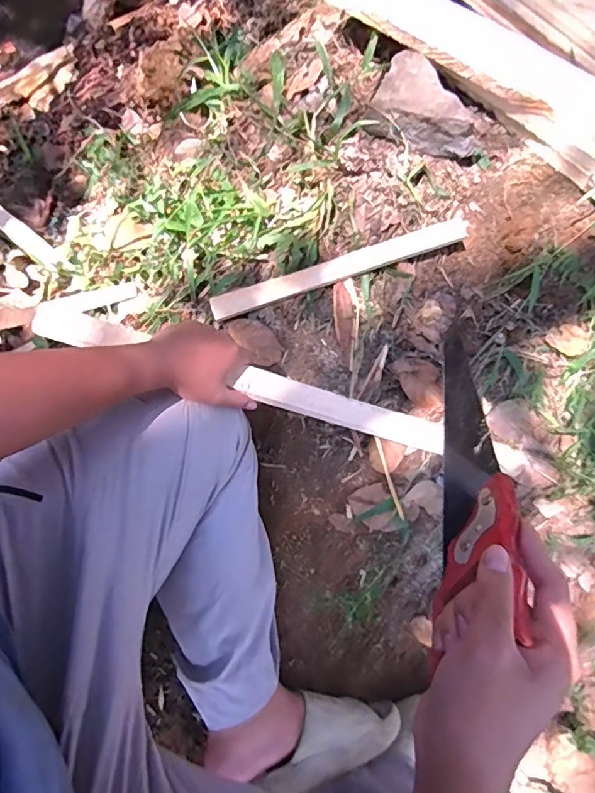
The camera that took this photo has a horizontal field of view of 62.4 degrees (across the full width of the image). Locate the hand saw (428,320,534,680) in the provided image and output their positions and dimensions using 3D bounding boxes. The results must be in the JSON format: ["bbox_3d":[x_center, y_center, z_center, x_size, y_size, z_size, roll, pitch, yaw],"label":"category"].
[{"bbox_3d":[0.165,0.041,0.494,0.036,0.085,0.401,13,36,4],"label":"hand saw"}]

